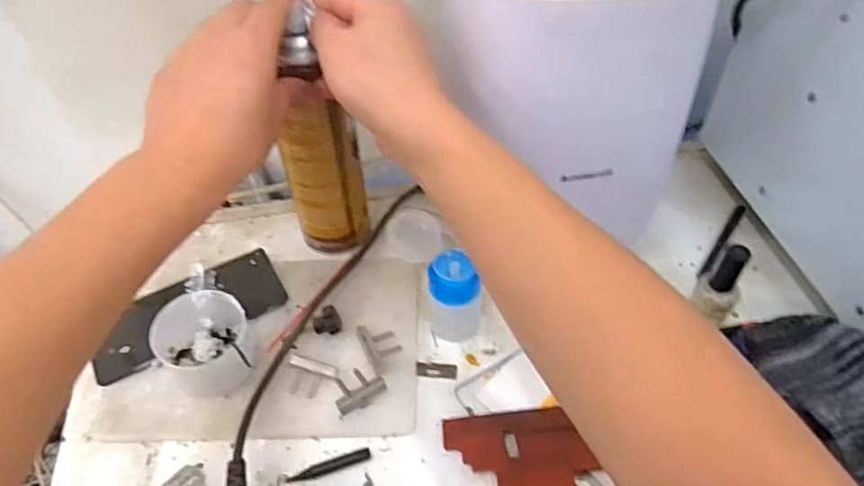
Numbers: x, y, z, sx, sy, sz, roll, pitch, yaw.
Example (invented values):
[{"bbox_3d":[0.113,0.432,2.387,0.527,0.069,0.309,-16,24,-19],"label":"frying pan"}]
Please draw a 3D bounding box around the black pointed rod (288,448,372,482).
[{"bbox_3d":[-0.071,0.155,0.405,0.058,0.004,0.009,-16,49,-12],"label":"black pointed rod"}]

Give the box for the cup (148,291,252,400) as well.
[{"bbox_3d":[-0.170,0.078,0.440,0.066,0.052,0.069,-1,48,1],"label":"cup"}]

